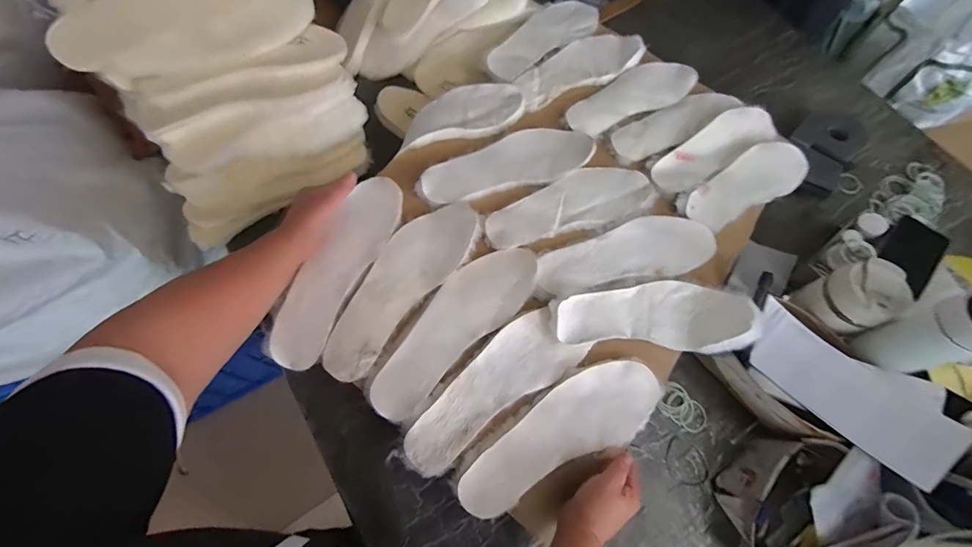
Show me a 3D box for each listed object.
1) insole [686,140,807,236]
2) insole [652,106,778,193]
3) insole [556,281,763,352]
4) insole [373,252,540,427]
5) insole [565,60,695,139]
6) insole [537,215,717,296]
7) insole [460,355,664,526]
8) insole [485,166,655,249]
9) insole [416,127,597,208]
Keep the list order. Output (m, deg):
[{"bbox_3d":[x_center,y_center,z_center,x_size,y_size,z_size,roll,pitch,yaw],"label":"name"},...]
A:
[{"bbox_3d":[0.430,-0.147,0.685,0.260,0.022,0.091,-32,71,-15],"label":"insole"},{"bbox_3d":[0.386,-0.214,0.702,0.264,0.006,0.079,-33,72,-15],"label":"insole"},{"bbox_3d":[0.222,0.052,0.559,0.256,0.036,0.092,2,67,-1],"label":"insole"},{"bbox_3d":[-0.042,0.064,0.550,0.091,0.018,0.274,43,72,15],"label":"insole"},{"bbox_3d":[0.255,-0.315,0.737,0.267,0.012,0.093,-26,70,-13],"label":"insole"},{"bbox_3d":[0.206,-0.031,0.609,0.272,0.007,0.093,-14,68,-8],"label":"insole"},{"bbox_3d":[0.092,0.197,0.516,0.272,0.019,0.095,-28,70,-13],"label":"insole"},{"bbox_3d":[0.130,-0.102,0.629,0.273,0.012,0.098,-25,70,-12],"label":"insole"},{"bbox_3d":[0.030,-0.172,0.638,0.272,0.029,0.091,-17,68,-9],"label":"insole"}]

